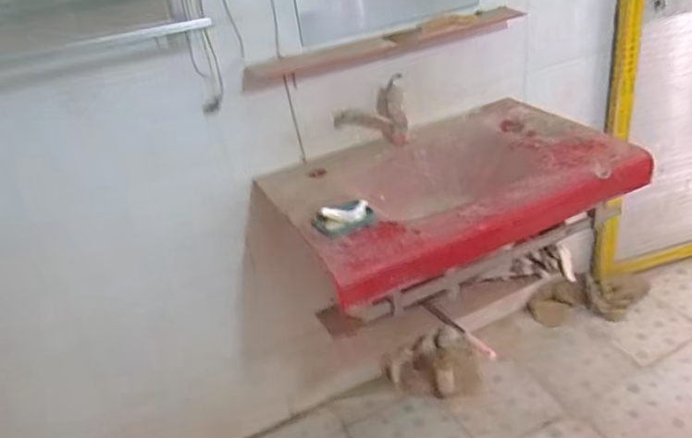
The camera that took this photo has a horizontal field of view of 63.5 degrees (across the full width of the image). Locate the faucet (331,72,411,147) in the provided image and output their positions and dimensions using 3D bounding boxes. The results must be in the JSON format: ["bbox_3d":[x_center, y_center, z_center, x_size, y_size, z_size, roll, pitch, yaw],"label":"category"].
[{"bbox_3d":[0.063,-0.261,1.397,0.174,0.168,0.074,-22,36,-14],"label":"faucet"}]

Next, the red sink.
[{"bbox_3d":[0.232,-0.080,1.310,0.751,0.141,0.470,-25,37,-18],"label":"red sink"}]

